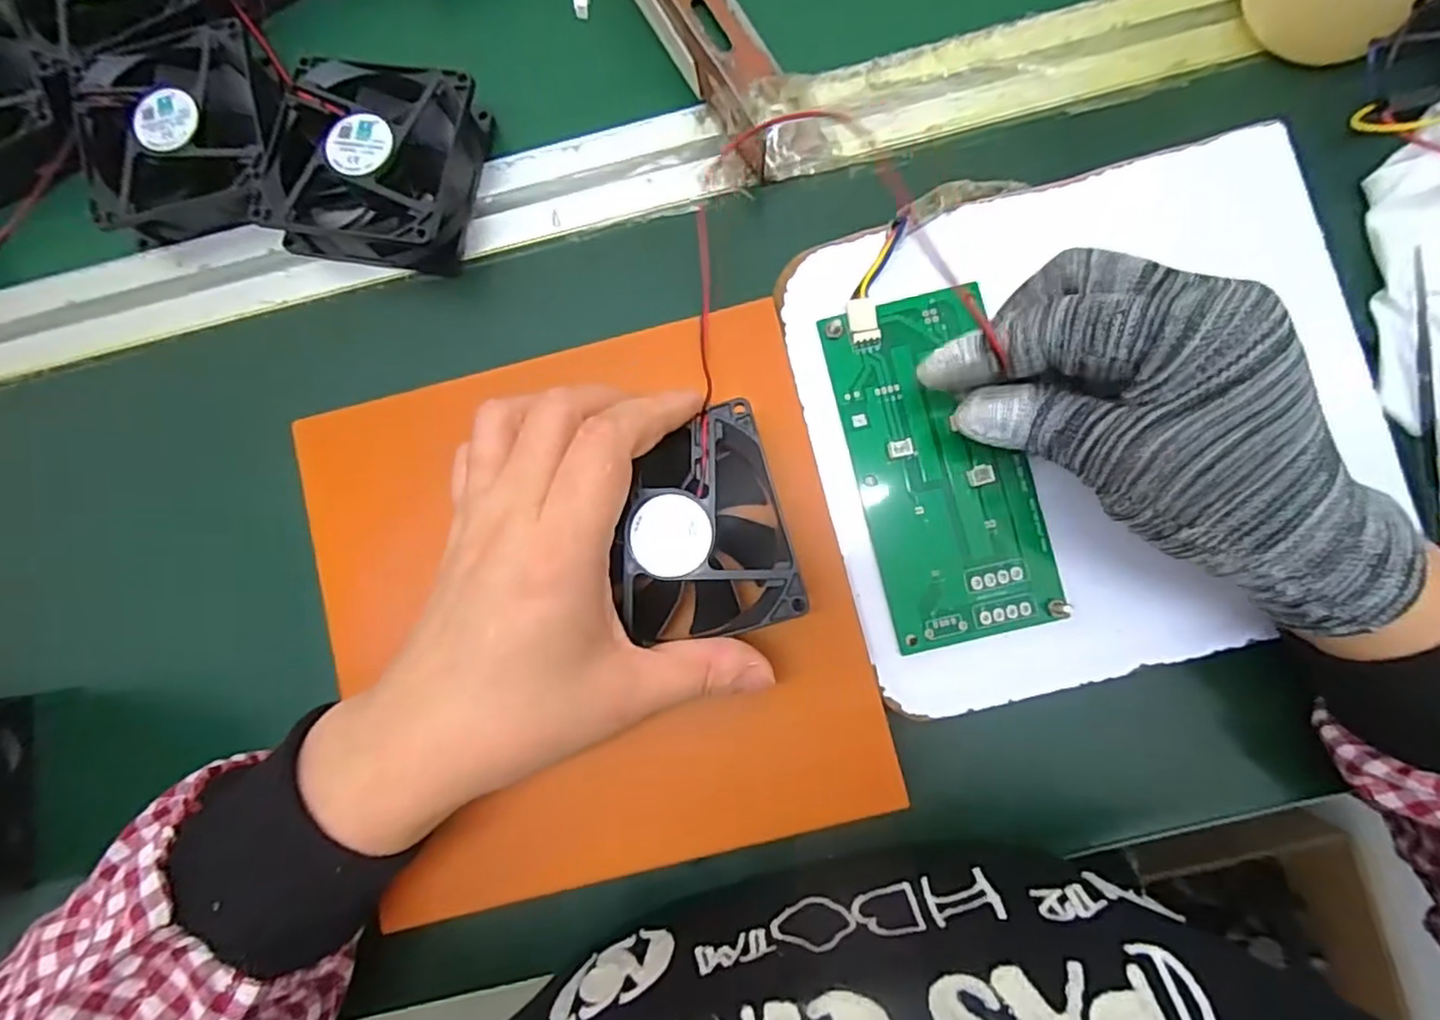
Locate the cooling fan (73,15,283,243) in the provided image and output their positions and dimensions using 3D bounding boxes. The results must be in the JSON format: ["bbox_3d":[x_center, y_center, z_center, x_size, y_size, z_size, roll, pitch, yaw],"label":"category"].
[{"bbox_3d":[-0.233,-0.166,0.299,0.088,0.026,0.090,-1,83,5],"label":"cooling fan"}]

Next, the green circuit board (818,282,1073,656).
[{"bbox_3d":[0.084,-0.017,0.259,0.066,0.006,0.134,-17,85,3],"label":"green circuit board"}]

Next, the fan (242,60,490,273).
[{"bbox_3d":[-0.148,-0.150,0.291,0.080,0.029,0.081,9,84,6],"label":"fan"}]

